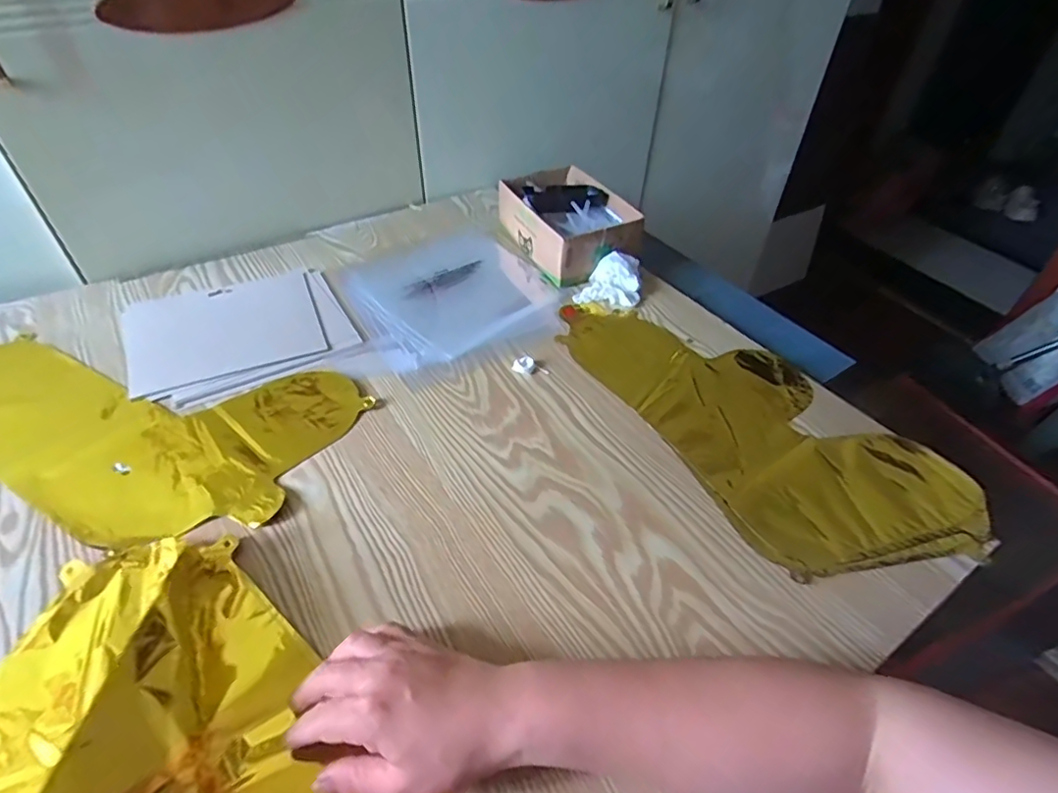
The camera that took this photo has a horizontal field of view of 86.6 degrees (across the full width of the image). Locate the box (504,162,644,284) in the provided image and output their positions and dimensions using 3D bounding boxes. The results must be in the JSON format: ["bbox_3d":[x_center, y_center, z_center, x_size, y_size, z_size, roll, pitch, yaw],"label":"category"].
[{"bbox_3d":[0.052,-0.233,0.755,0.139,0.070,0.194,-15,47,-18],"label":"box"}]

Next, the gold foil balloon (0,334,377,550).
[{"bbox_3d":[-0.379,0.014,0.530,0.391,0.011,0.217,16,46,13],"label":"gold foil balloon"}]

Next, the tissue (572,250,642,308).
[{"bbox_3d":[0.097,-0.142,0.687,0.081,0.036,0.075,4,44,1],"label":"tissue"}]

